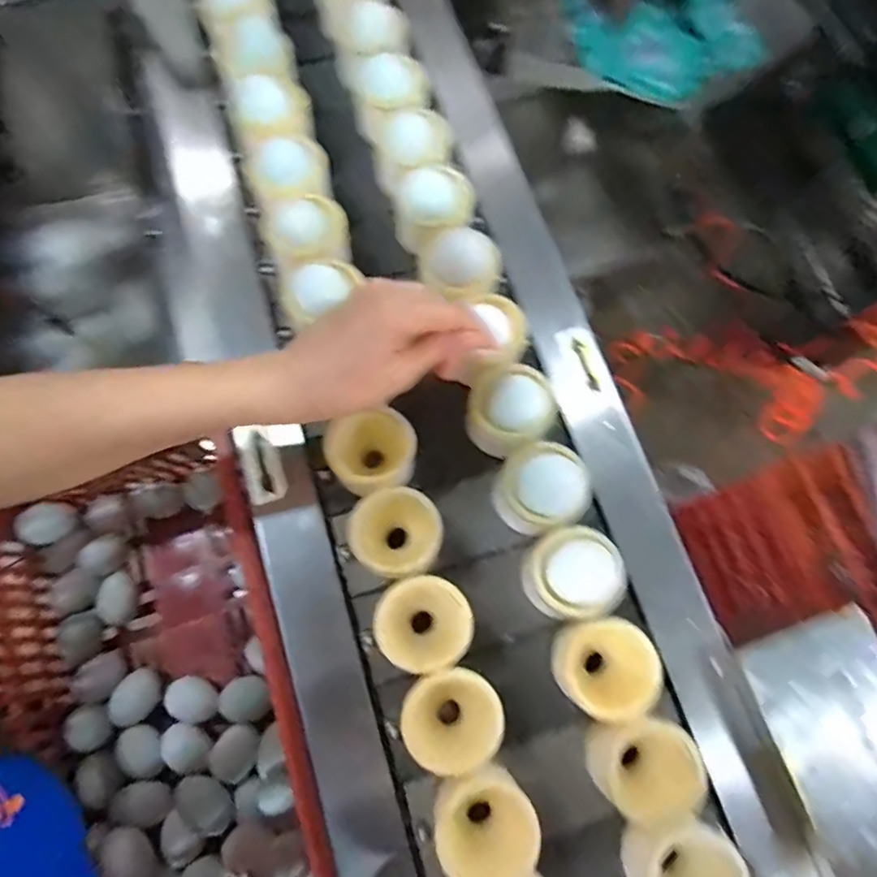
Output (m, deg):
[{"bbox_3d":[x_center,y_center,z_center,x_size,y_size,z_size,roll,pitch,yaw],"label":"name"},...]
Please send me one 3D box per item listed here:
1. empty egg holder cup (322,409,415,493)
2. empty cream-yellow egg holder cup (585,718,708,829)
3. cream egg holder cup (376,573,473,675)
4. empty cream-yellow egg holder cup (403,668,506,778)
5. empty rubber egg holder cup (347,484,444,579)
[{"bbox_3d":[-0.048,0.016,0.426,0.061,0.063,0.056,1,68,-2],"label":"empty egg holder cup"},{"bbox_3d":[0.130,0.214,0.378,0.068,0.050,0.057,7,68,0],"label":"empty cream-yellow egg holder cup"},{"bbox_3d":[-0.010,0.128,0.398,0.061,0.052,0.060,1,68,-2],"label":"cream egg holder cup"},{"bbox_3d":[0.008,0.184,0.382,0.059,0.056,0.059,1,68,-2],"label":"empty cream-yellow egg holder cup"},{"bbox_3d":[-0.030,0.069,0.413,0.058,0.054,0.060,1,68,-2],"label":"empty rubber egg holder cup"}]

